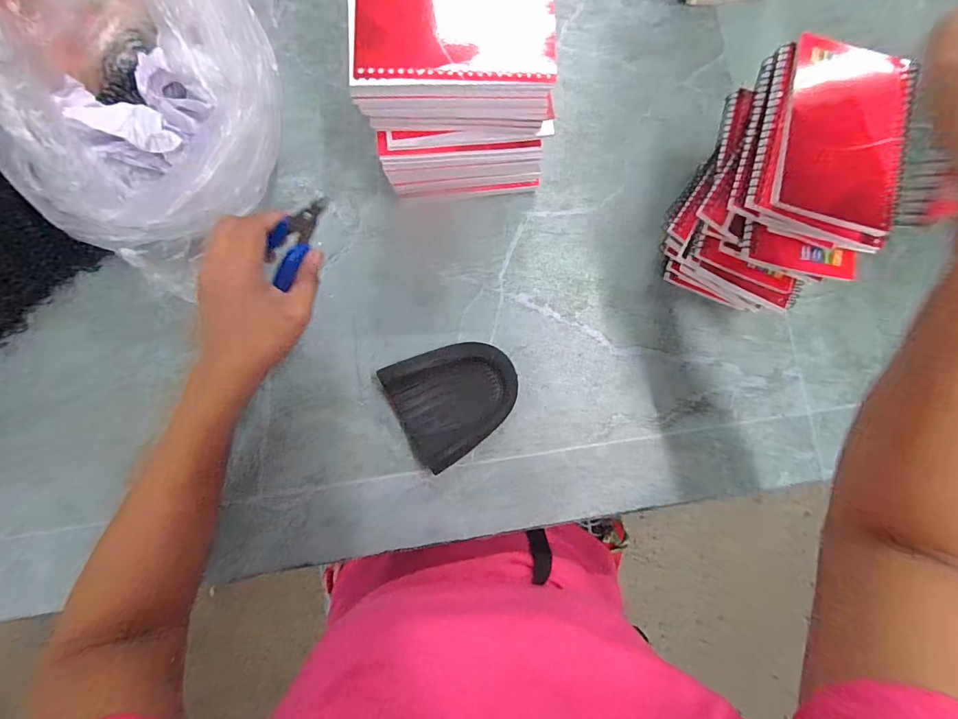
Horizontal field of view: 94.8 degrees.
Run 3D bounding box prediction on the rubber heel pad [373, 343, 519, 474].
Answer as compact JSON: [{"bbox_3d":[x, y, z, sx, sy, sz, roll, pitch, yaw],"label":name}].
[{"bbox_3d":[-0.019,0.035,0.397,0.107,0.021,0.097,-24,84,-5],"label":"rubber heel pad"}]

